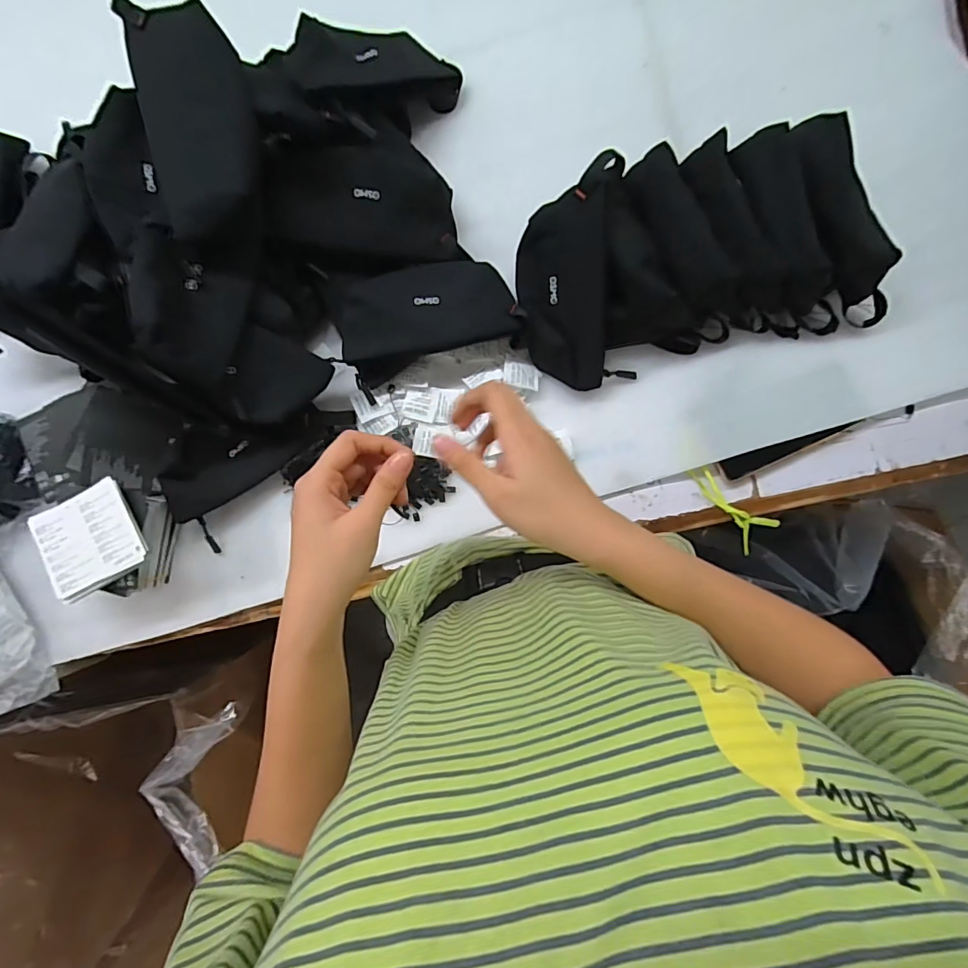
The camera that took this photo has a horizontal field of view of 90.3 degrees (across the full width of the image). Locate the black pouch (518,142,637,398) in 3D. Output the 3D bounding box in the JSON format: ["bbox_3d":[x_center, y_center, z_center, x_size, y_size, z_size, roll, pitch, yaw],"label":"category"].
[{"bbox_3d":[0.090,-0.208,0.498,0.104,0.037,0.209,-2,112,4],"label":"black pouch"}]

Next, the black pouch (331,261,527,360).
[{"bbox_3d":[-0.063,-0.188,0.517,0.190,0.045,0.081,-14,114,-2],"label":"black pouch"}]

